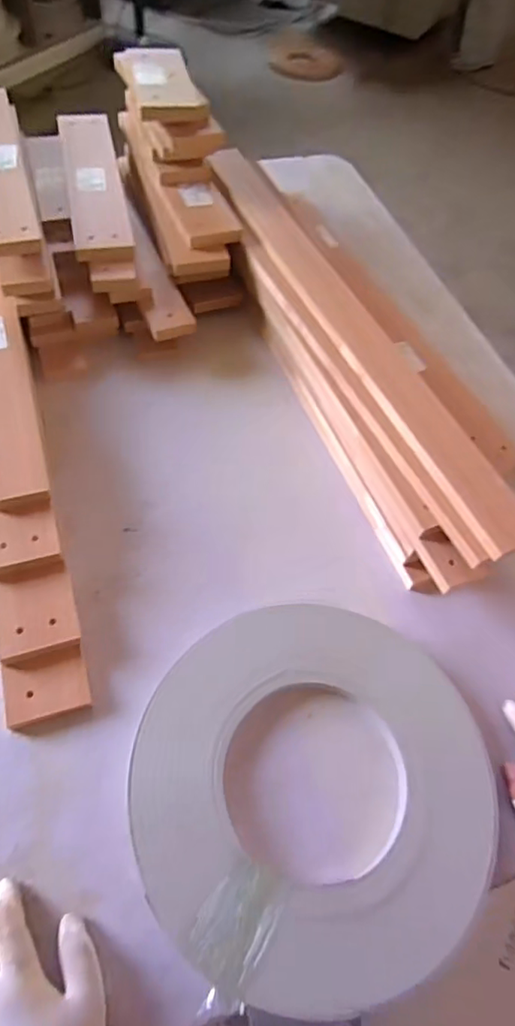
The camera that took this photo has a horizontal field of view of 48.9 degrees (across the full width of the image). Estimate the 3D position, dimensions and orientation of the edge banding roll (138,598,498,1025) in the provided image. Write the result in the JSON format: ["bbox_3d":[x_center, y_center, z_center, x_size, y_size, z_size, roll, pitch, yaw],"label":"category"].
[{"bbox_3d":[0.051,0.248,0.522,0.319,0.056,0.316,-1,53,1],"label":"edge banding roll"}]

